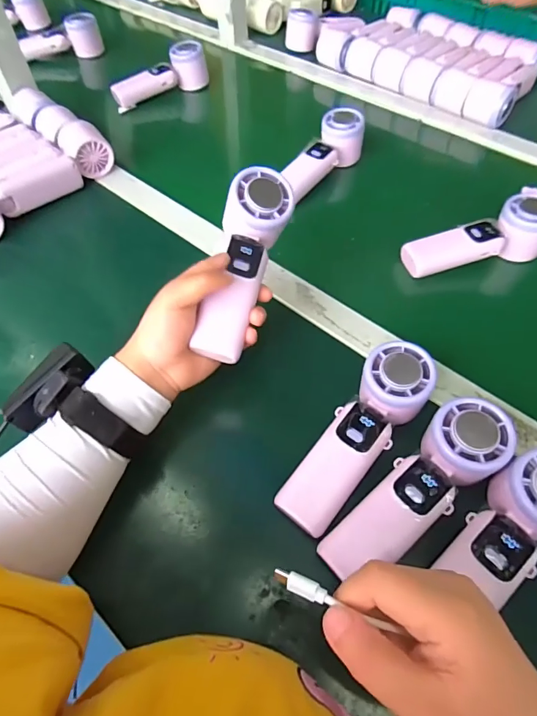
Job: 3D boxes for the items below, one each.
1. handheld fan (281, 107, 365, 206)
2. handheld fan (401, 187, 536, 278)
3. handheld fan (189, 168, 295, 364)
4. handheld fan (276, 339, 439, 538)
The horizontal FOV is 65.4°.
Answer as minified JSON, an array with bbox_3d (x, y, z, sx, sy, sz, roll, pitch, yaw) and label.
[{"bbox_3d":[0.076,-0.267,0.573,0.060,0.058,0.148,38,81,22],"label":"handheld fan"},{"bbox_3d":[0.234,-0.132,0.462,0.163,0.055,0.053,-15,57,-11],"label":"handheld fan"},{"bbox_3d":[-0.020,-0.079,0.350,0.051,0.035,0.165,13,78,8],"label":"handheld fan"},{"bbox_3d":[0.070,0.059,0.333,0.056,0.036,0.168,35,79,21],"label":"handheld fan"}]

